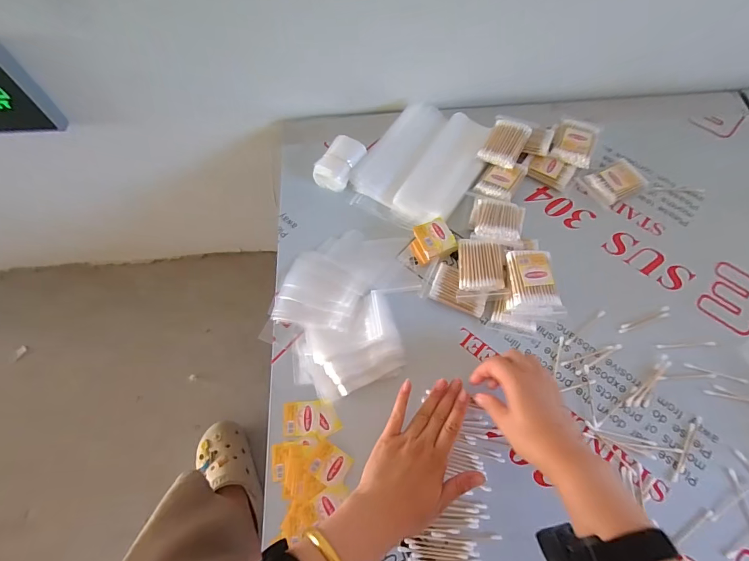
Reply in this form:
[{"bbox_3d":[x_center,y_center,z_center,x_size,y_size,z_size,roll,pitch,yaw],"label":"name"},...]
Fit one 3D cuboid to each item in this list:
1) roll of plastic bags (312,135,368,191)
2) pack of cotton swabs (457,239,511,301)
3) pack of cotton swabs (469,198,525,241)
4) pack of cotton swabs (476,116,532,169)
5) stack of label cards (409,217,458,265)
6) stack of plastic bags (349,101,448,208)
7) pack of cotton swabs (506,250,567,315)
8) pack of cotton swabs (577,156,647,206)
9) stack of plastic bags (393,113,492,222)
[{"bbox_3d":[-0.055,-0.182,0.612,0.058,0.040,0.083,25,68,13],"label":"roll of plastic bags"},{"bbox_3d":[0.140,-0.015,0.518,0.062,0.011,0.080,-4,76,8],"label":"pack of cotton swabs"},{"bbox_3d":[0.169,-0.084,0.542,0.070,0.021,0.084,14,48,14],"label":"pack of cotton swabs"},{"bbox_3d":[0.202,-0.215,0.602,0.057,0.022,0.084,27,68,14],"label":"pack of cotton swabs"},{"bbox_3d":[0.082,-0.055,0.547,0.053,0.032,0.047,-17,65,-6],"label":"stack of label cards"},{"bbox_3d":[0.039,-0.206,0.615,0.075,0.020,0.194,26,68,13],"label":"stack of plastic bags"},{"bbox_3d":[0.198,0.003,0.496,0.063,0.026,0.080,-4,67,4],"label":"pack of cotton swabs"},{"bbox_3d":[0.366,-0.150,0.595,0.091,0.013,0.058,-26,67,-10],"label":"pack of cotton swabs"},{"bbox_3d":[0.113,-0.174,0.603,0.088,0.015,0.196,28,69,14],"label":"stack of plastic bags"}]

